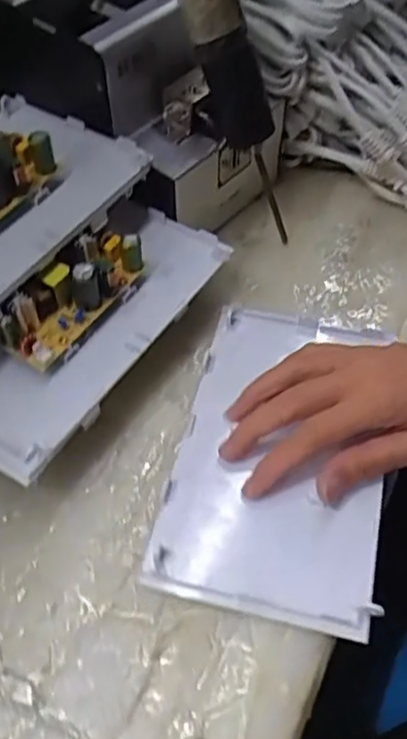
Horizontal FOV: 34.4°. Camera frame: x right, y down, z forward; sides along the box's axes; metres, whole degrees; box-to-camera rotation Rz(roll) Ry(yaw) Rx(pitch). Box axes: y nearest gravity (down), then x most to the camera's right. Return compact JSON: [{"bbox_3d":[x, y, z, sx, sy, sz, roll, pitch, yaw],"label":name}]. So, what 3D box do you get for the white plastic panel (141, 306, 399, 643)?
[{"bbox_3d":[0.046,0.047,0.391,0.118,0.019,0.193,12,56,7],"label":"white plastic panel"}]

